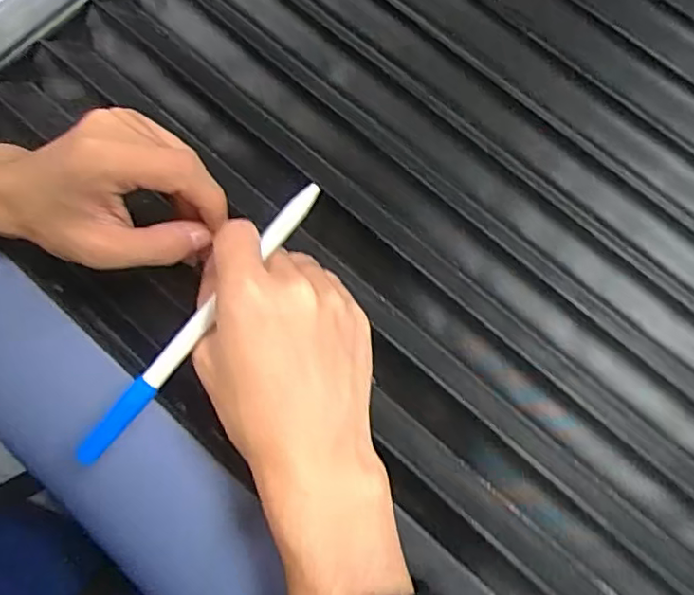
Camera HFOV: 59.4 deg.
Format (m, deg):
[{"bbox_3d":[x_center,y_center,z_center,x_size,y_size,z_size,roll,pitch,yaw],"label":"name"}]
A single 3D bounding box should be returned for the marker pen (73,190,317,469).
[{"bbox_3d":[-0.069,0.011,0.292,0.011,0.008,0.168,39,85,8],"label":"marker pen"}]

